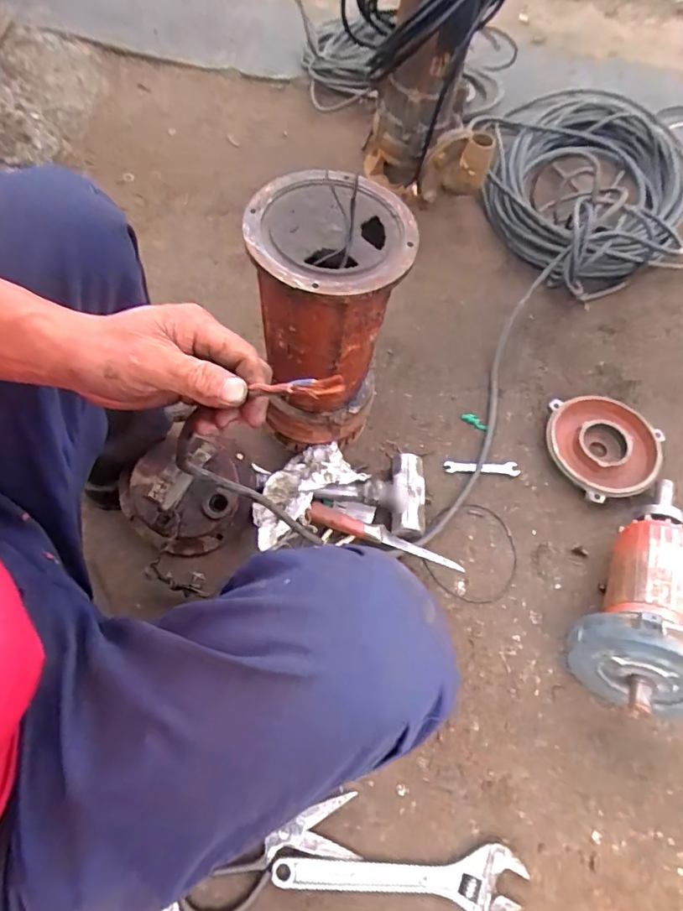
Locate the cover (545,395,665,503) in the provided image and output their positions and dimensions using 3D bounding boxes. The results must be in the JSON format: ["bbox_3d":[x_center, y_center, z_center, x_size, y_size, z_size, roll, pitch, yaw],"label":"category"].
[{"bbox_3d":[0.440,-0.020,0.874,0.174,0.041,0.181,-19,65,-10],"label":"cover"}]

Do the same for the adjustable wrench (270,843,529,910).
[{"bbox_3d":[0.069,0.502,0.611,0.291,0.014,0.065,-2,64,-1],"label":"adjustable wrench"}]

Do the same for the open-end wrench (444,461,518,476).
[{"bbox_3d":[0.233,0.021,0.873,0.120,0.004,0.023,3,64,1],"label":"open-end wrench"}]

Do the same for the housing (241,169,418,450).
[{"bbox_3d":[-0.020,-0.175,0.698,0.180,0.313,0.191,9,66,1],"label":"housing"}]

